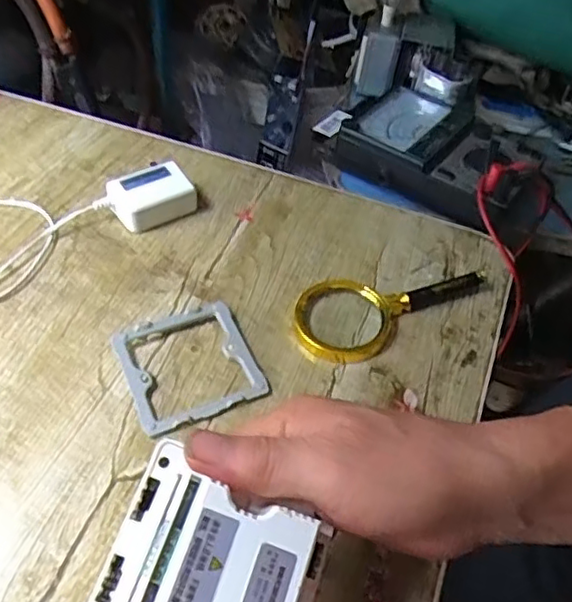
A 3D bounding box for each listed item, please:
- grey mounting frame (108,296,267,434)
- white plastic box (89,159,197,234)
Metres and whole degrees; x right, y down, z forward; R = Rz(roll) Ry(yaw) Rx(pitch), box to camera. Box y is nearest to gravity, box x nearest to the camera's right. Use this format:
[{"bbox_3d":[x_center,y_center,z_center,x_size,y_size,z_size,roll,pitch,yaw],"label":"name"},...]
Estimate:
[{"bbox_3d":[-0.065,0.041,0.423,0.086,0.010,0.089,-18,52,-19],"label":"grey mounting frame"},{"bbox_3d":[-0.114,-0.084,0.520,0.069,0.030,0.045,-28,56,-26],"label":"white plastic box"}]

